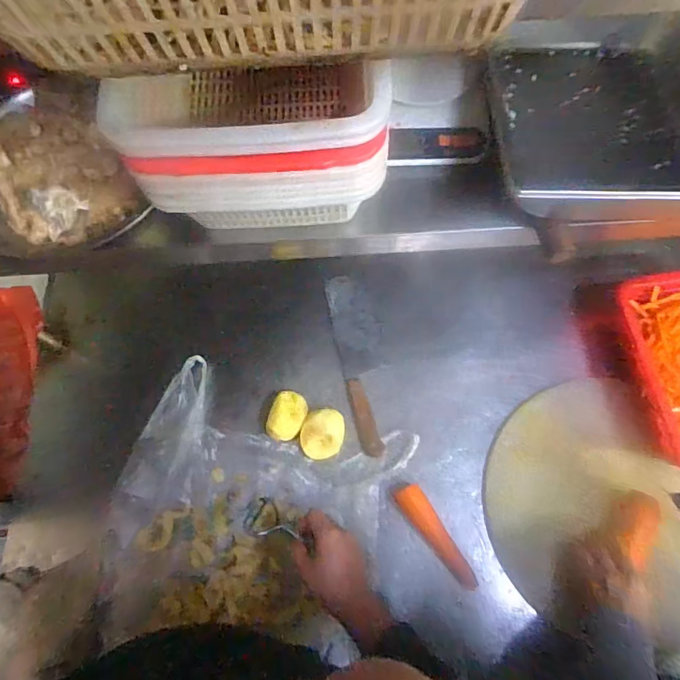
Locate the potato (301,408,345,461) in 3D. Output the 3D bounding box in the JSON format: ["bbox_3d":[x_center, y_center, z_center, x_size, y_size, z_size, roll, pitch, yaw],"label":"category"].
[{"bbox_3d":[-0.025,0.141,0.719,0.061,0.039,0.071,10,70,5],"label":"potato"}]

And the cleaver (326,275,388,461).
[{"bbox_3d":[0.039,0.031,0.764,0.074,0.022,0.289,-11,70,-3],"label":"cleaver"}]

